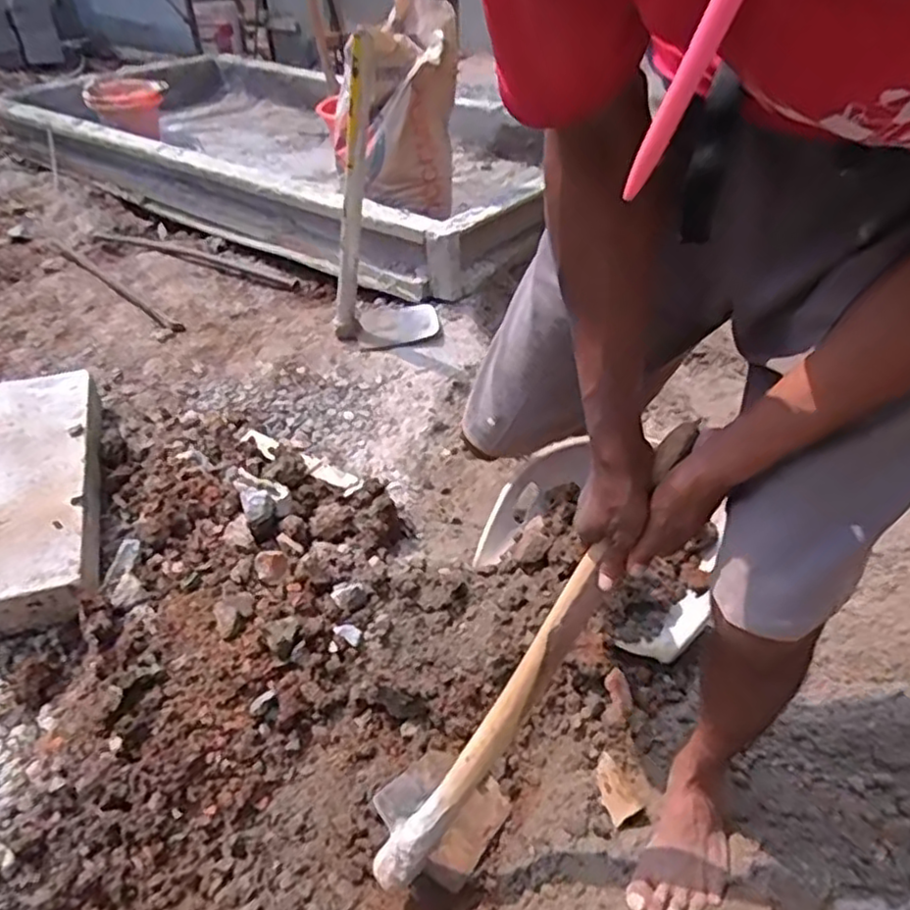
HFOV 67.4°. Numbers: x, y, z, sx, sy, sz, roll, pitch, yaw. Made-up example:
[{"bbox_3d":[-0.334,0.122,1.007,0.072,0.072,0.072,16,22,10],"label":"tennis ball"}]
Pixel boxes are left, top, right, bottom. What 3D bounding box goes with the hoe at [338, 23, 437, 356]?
[{"bbox_3d":[-0.184,-0.545,1.513,0.234,0.645,0.178,-9,39,-8],"label":"hoe"}]

